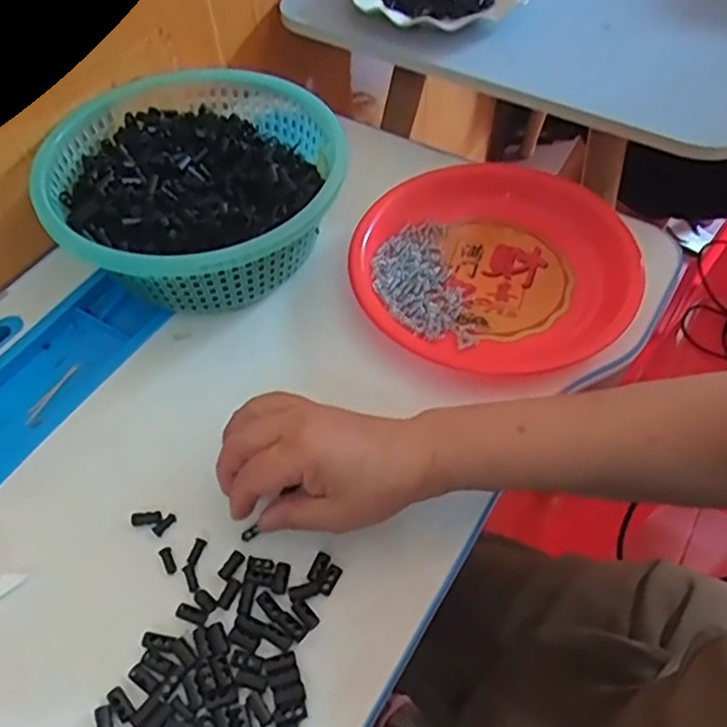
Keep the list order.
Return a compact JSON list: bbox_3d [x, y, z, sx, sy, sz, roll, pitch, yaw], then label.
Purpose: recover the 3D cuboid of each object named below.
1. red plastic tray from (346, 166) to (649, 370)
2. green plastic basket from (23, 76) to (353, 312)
[{"bbox_3d":[0.106,-0.080,0.535,0.227,0.025,0.203,1,54,2],"label":"red plastic tray"},{"bbox_3d":[-0.132,-0.143,0.548,0.227,0.080,0.224,-1,54,1],"label":"green plastic basket"}]

